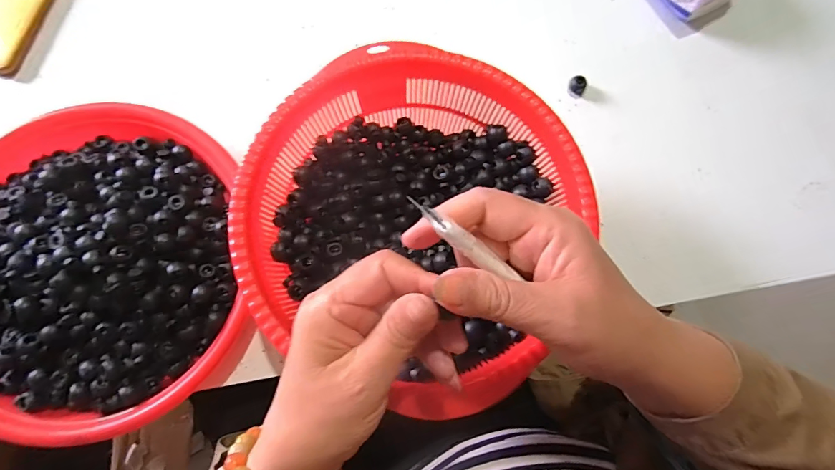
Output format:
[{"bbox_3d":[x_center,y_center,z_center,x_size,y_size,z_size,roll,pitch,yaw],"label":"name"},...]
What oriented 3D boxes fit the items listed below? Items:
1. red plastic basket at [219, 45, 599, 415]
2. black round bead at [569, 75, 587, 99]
[{"bbox_3d":[-0.005,-0.011,0.319,0.219,0.084,0.221,0,77,-2],"label":"red plastic basket"},{"bbox_3d":[0.149,-0.138,0.399,0.017,0.014,0.016,32,78,6],"label":"black round bead"}]

